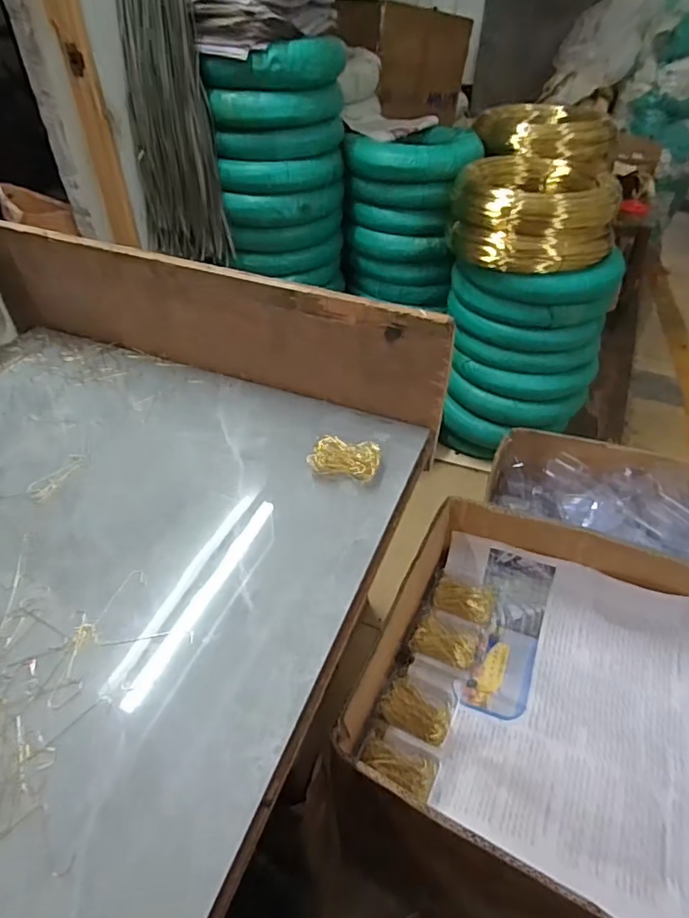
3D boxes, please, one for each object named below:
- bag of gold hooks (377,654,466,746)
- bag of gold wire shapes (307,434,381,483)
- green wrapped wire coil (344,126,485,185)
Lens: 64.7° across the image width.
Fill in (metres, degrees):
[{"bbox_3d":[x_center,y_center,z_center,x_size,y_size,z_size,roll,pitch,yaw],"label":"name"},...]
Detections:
[{"bbox_3d":[0.086,0.260,0.599,0.075,0.028,0.090,21,47,21],"label":"bag of gold hooks"},{"bbox_3d":[0.000,0.001,0.584,0.073,0.029,0.042,7,43,6],"label":"bag of gold wire shapes"},{"bbox_3d":[0.247,-0.929,1.656,0.341,0.090,0.394,32,52,29],"label":"green wrapped wire coil"}]

